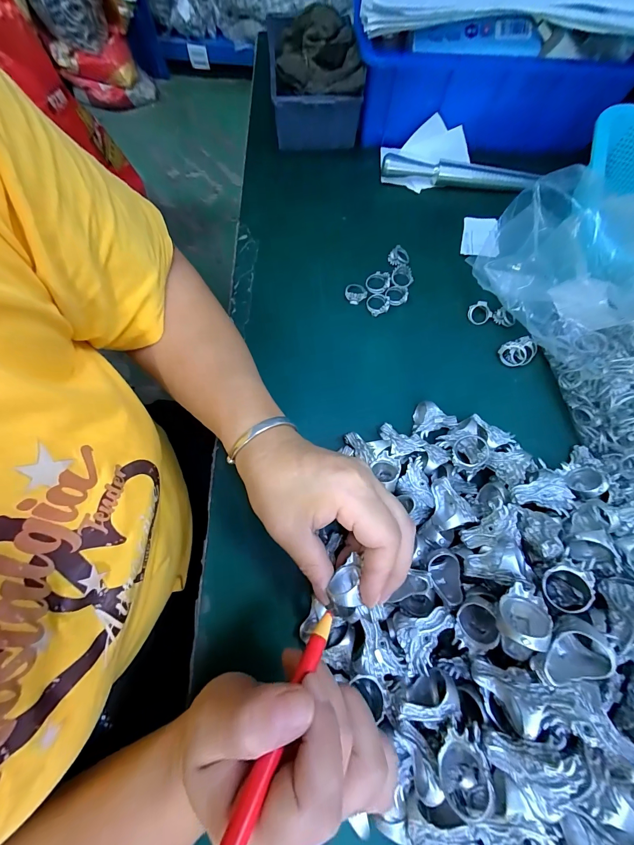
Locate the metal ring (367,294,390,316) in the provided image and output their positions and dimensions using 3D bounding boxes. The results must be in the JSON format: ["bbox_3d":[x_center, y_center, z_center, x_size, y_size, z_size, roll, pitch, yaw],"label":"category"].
[{"bbox_3d":[0.061,-0.118,0.318,0.022,0.006,0.022,0,73,-2],"label":"metal ring"}]

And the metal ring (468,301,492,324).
[{"bbox_3d":[0.159,-0.106,0.318,0.021,0.004,0.021,1,110,4],"label":"metal ring"}]

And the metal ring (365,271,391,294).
[{"bbox_3d":[0.061,-0.139,0.324,0.023,0.004,0.023,-1,85,11],"label":"metal ring"}]

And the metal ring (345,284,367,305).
[{"bbox_3d":[0.039,-0.130,0.322,0.021,0.011,0.021,0,73,-2],"label":"metal ring"}]

